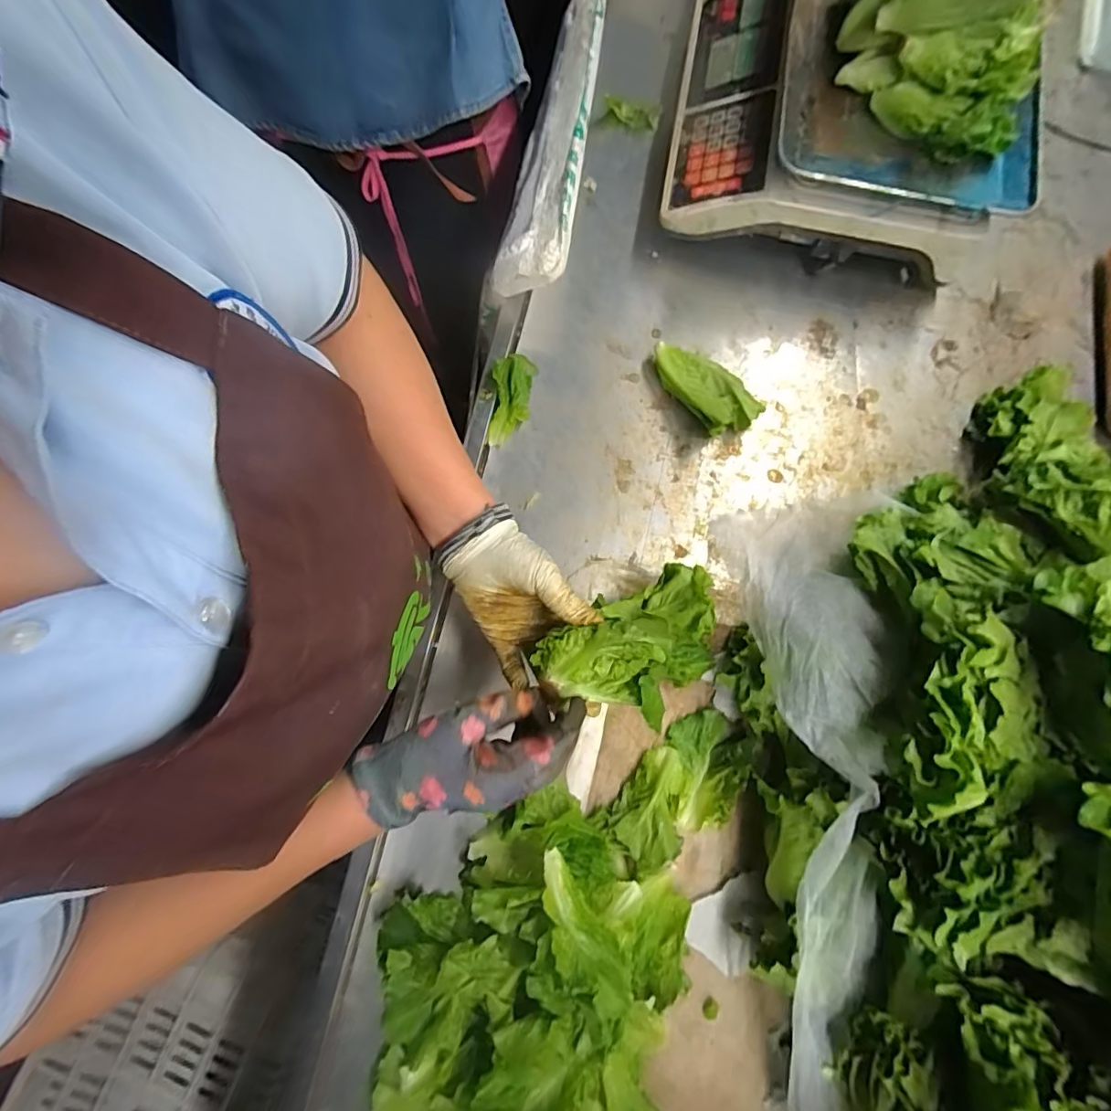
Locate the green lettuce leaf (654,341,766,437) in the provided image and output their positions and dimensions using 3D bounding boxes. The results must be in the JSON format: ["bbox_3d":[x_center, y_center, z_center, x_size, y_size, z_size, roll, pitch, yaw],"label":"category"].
[{"bbox_3d":[0.151,-0.173,0.517,0.055,0.045,0.116,-36,82,-6],"label":"green lettuce leaf"}]

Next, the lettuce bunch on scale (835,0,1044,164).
[{"bbox_3d":[0.328,-0.453,0.415,0.087,0.136,0.191,-24,81,-6],"label":"lettuce bunch on scale"}]

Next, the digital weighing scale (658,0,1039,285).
[{"bbox_3d":[0.295,-0.475,0.540,0.323,0.114,0.325,11,80,0],"label":"digital weighing scale"}]

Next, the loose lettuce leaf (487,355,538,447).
[{"bbox_3d":[-0.046,-0.154,0.510,0.040,0.023,0.090,15,95,2],"label":"loose lettuce leaf"}]

